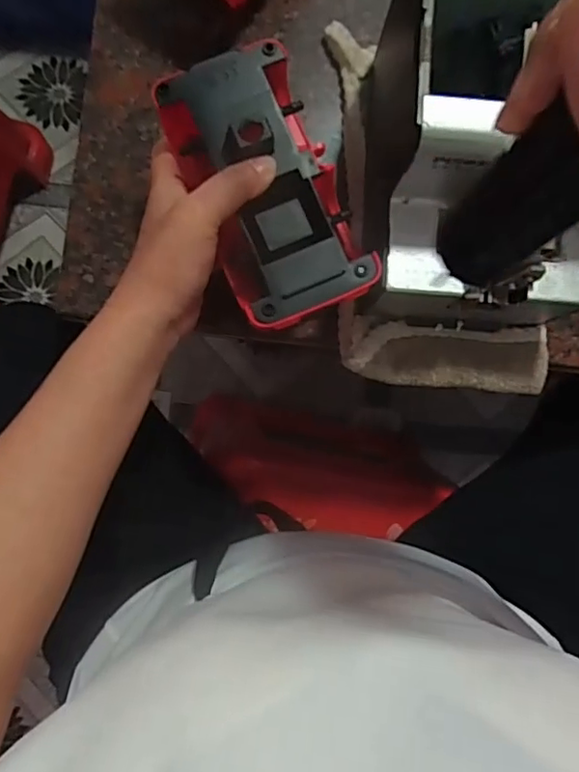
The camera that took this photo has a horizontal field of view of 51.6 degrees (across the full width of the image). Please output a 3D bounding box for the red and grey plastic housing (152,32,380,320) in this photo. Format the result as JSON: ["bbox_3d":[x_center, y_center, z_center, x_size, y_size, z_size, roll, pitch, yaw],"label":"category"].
[{"bbox_3d":[-0.012,-0.110,0.339,0.079,0.046,0.148,-24,90,-5],"label":"red and grey plastic housing"}]

